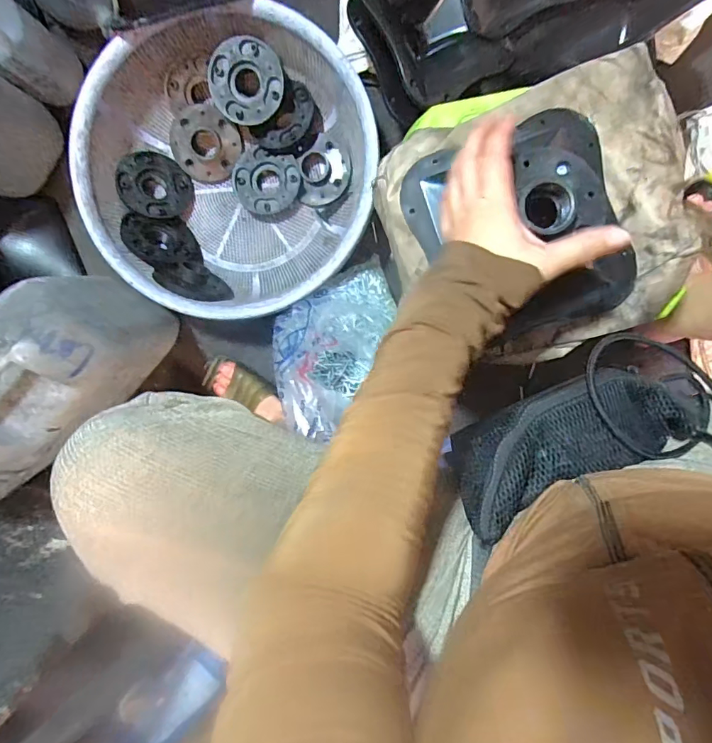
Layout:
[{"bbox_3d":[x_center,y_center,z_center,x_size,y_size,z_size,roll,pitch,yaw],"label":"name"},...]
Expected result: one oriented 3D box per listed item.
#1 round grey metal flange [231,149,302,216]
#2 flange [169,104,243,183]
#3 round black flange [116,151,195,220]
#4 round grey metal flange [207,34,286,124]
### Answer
[{"bbox_3d":[-0.128,-0.270,0.688,0.094,0.024,0.086,0,96,3],"label":"round grey metal flange"},{"bbox_3d":[-0.215,-0.322,0.680,0.093,0.016,0.093,-4,120,-7],"label":"flange"},{"bbox_3d":[-0.283,-0.265,0.678,0.096,0.015,0.095,3,84,-30],"label":"round black flange"},{"bbox_3d":[-0.144,-0.380,0.627,0.097,0.008,0.095,1,117,3],"label":"round grey metal flange"}]

